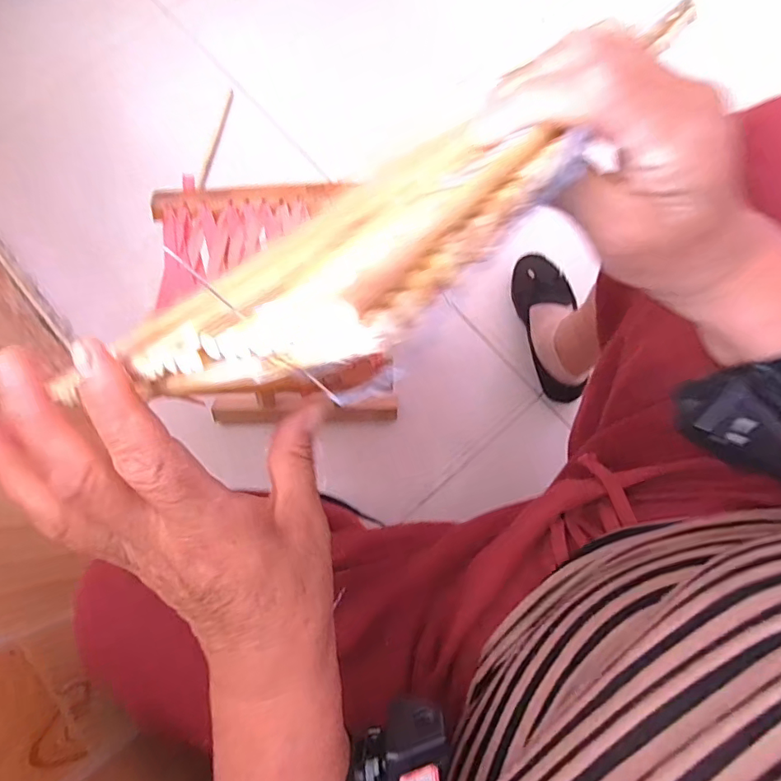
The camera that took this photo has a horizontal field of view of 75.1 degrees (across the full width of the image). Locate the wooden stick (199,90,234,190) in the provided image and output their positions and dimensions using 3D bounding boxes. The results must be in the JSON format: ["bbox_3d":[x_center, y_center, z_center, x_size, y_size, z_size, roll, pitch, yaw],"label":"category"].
[{"bbox_3d":[-0.303,-0.435,0.880,0.015,0.006,0.204,9,74,3],"label":"wooden stick"}]

